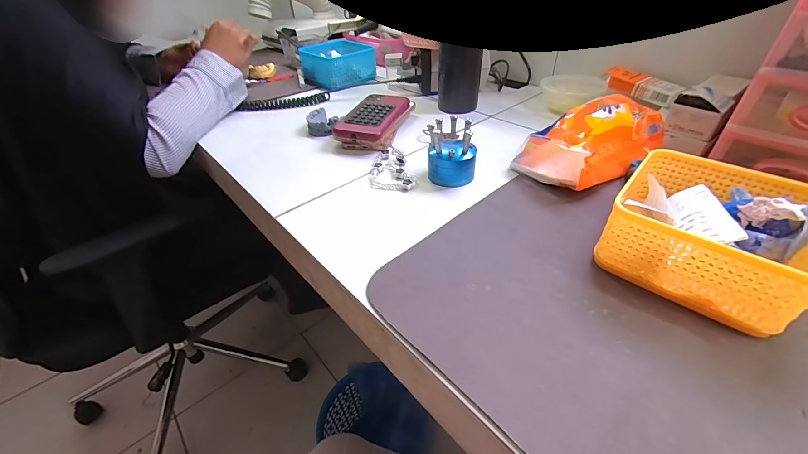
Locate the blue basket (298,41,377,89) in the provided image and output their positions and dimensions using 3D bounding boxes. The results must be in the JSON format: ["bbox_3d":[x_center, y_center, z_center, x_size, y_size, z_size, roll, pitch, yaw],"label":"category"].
[{"bbox_3d":[-0.142,-0.370,0.766,0.151,0.065,0.124,-31,46,-30],"label":"blue basket"}]

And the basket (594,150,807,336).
[{"bbox_3d":[0.254,0.000,0.288,0.132,0.064,0.134,27,50,32],"label":"basket"}]

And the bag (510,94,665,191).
[{"bbox_3d":[0.236,-0.110,0.419,0.173,0.071,0.094,-24,44,-21],"label":"bag"}]

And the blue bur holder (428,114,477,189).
[{"bbox_3d":[0.060,-0.093,0.416,0.058,0.068,0.056,3,41,9],"label":"blue bur holder"}]

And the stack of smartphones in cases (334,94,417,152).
[{"bbox_3d":[-0.045,-0.170,0.542,0.083,0.035,0.146,7,42,14],"label":"stack of smartphones in cases"}]

